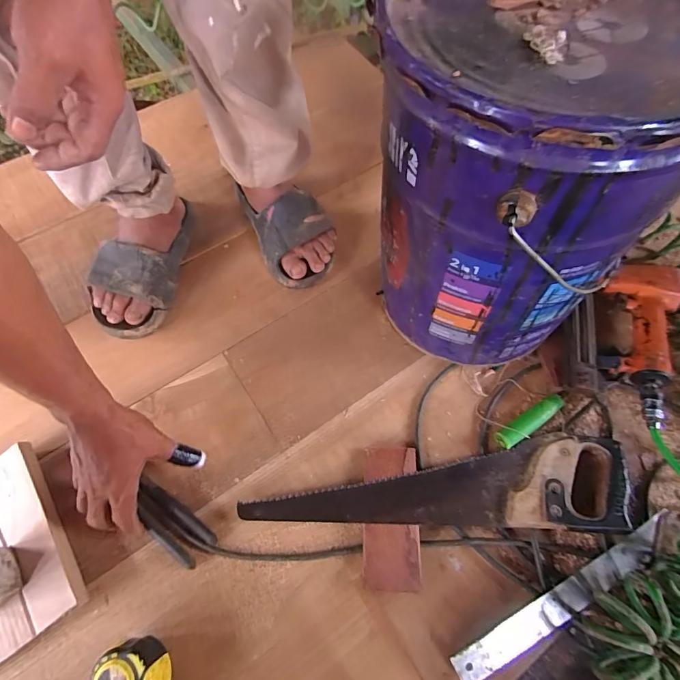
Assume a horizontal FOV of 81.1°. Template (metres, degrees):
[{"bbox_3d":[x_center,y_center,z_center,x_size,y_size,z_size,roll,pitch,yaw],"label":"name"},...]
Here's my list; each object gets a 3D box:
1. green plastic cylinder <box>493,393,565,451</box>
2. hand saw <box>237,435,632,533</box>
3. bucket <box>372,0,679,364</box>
[{"bbox_3d":[0.253,0.109,0.529,0.103,0.022,0.025,-29,67,-14],"label":"green plastic cylinder"},{"bbox_3d":[0.117,0.181,0.489,0.471,0.035,0.109,-2,63,-1],"label":"hand saw"},{"bbox_3d":[0.167,-0.160,0.433,0.254,0.350,0.269,0,65,-1],"label":"bucket"}]

